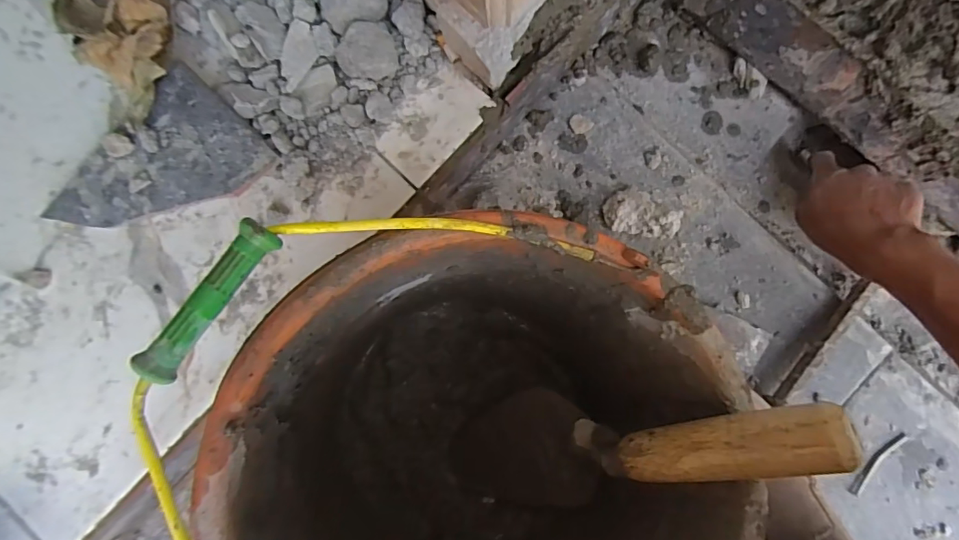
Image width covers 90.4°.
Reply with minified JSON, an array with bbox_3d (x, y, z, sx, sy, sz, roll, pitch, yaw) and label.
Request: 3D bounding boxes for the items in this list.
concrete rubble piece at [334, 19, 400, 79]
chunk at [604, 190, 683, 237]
[{"bbox_3d":[-0.083,-0.161,0.355,0.044,0.030,0.037,-28,86,0],"label":"concrete rubble piece"},{"bbox_3d":[0.148,-0.051,0.433,0.064,0.030,0.038,11,88,3],"label":"chunk"}]

